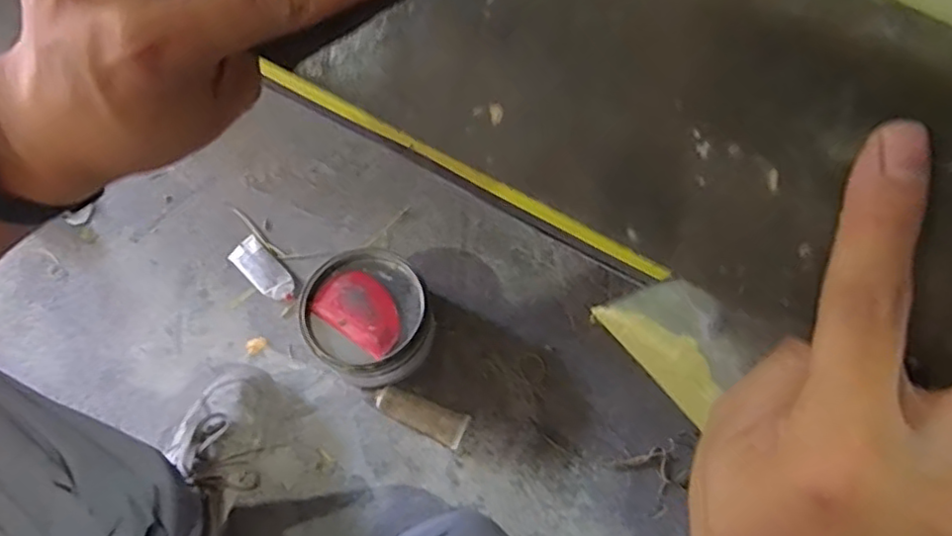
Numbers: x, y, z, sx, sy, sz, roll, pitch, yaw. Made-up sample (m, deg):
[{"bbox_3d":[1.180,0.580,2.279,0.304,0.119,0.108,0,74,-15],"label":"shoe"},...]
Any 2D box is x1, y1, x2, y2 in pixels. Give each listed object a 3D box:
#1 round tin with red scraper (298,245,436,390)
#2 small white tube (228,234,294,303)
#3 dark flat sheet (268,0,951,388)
[{"bbox_3d":[-0.131,0.062,0.782,0.140,0.101,0.152,1,71,-2],"label":"round tin with red scraper"},{"bbox_3d":[-0.285,0.006,0.860,0.046,0.031,0.114,-43,75,-13],"label":"small white tube"},{"bbox_3d":[0.050,-0.053,0.183,0.289,0.005,0.091,28,108,8],"label":"dark flat sheet"}]

